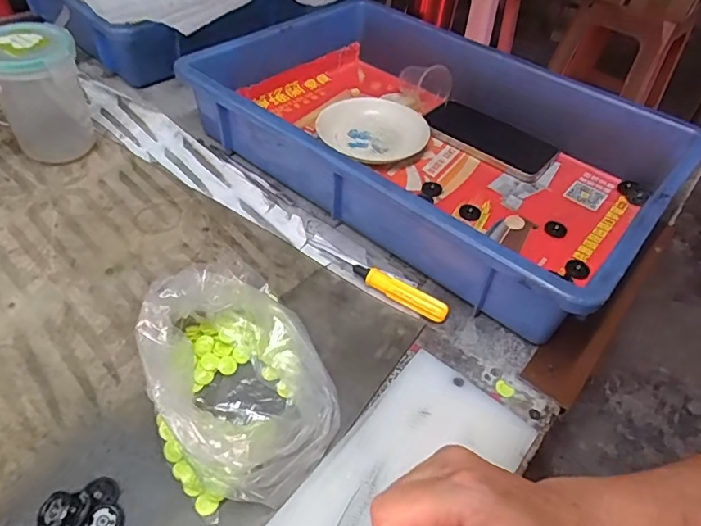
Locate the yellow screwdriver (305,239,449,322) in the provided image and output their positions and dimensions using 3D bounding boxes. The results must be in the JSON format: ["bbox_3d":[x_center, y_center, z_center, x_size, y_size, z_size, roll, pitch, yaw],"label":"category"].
[{"bbox_3d":[0.019,0.011,0.409,0.131,0.016,0.014,29,51,19],"label":"yellow screwdriver"}]

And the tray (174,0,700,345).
[{"bbox_3d":[0.078,-0.129,0.501,0.424,0.087,0.289,34,53,23],"label":"tray"}]

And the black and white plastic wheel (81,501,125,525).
[{"bbox_3d":[-0.134,0.141,0.272,0.018,0.004,0.020,22,49,13],"label":"black and white plastic wheel"}]

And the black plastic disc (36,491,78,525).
[{"bbox_3d":[-0.159,0.135,0.272,0.019,0.006,0.019,3,47,-4],"label":"black plastic disc"}]

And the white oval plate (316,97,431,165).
[{"bbox_3d":[0.022,-0.140,0.539,0.114,0.019,0.108,-19,53,-23],"label":"white oval plate"}]

